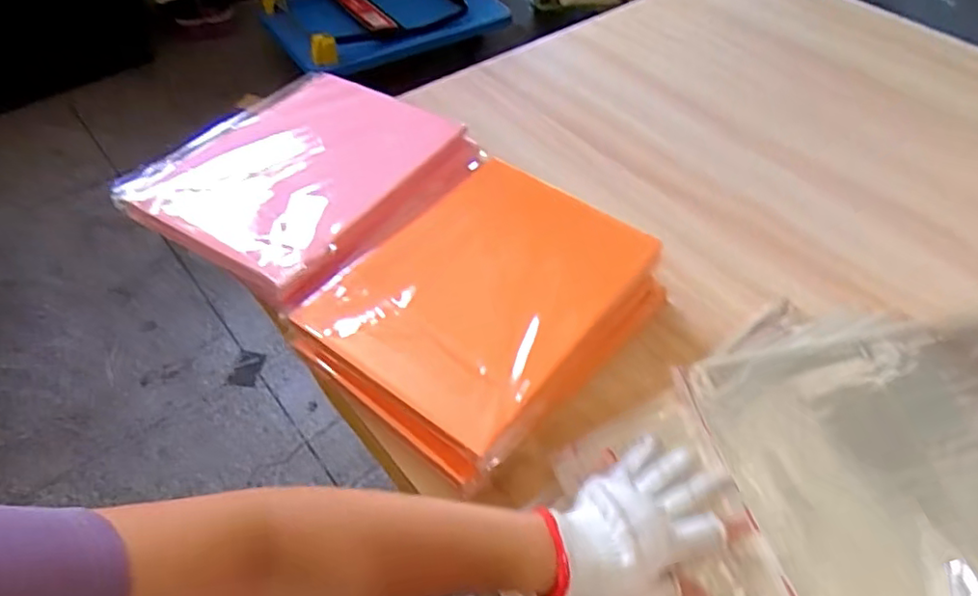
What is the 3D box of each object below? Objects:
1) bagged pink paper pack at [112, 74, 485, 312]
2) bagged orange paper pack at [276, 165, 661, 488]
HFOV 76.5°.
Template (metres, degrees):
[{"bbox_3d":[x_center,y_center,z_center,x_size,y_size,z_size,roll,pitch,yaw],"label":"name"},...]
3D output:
[{"bbox_3d":[-0.191,-0.141,0.654,0.248,0.042,0.310,30,55,22],"label":"bagged pink paper pack"},{"bbox_3d":[0.000,0.010,0.603,0.230,0.093,0.302,33,56,23],"label":"bagged orange paper pack"}]

